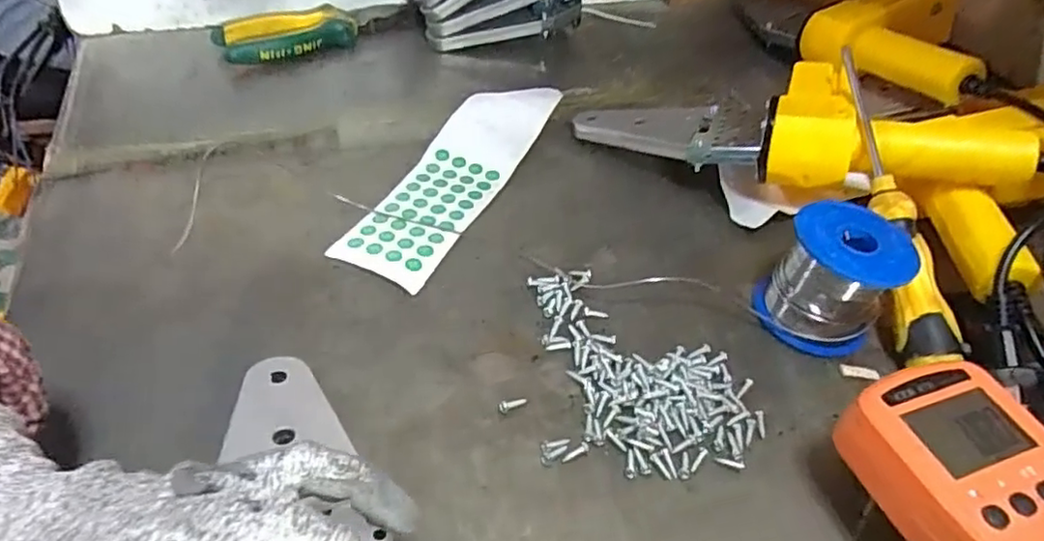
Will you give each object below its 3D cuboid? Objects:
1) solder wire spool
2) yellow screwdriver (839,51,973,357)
[{"bbox_3d":[0.170,0.004,0.350,0.060,0.057,0.061,3,47,-3],"label":"solder wire spool"},{"bbox_3d":[0.214,-0.043,0.379,0.032,0.024,0.203,0,64,-6],"label":"yellow screwdriver"}]

